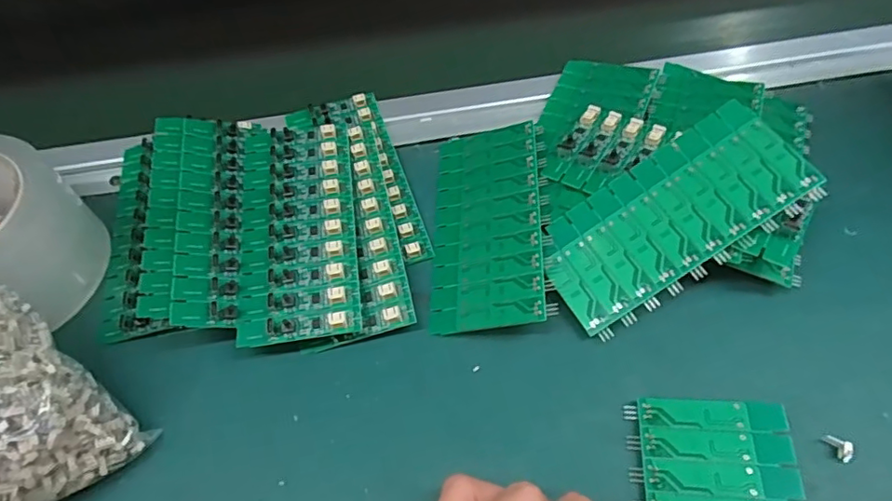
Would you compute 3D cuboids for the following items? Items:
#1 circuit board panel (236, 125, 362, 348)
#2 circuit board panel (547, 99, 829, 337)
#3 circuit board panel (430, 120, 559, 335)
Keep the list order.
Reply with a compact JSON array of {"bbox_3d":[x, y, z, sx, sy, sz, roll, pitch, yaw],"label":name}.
[{"bbox_3d":[-0.083,-0.016,0.304,0.062,0.008,0.137,-9,60,-2],"label":"circuit board panel"},{"bbox_3d":[0.117,-0.019,0.287,0.137,0.005,0.065,-36,62,2],"label":"circuit board panel"},{"bbox_3d":[0.026,-0.017,0.316,0.065,0.007,0.137,-12,54,19],"label":"circuit board panel"}]

